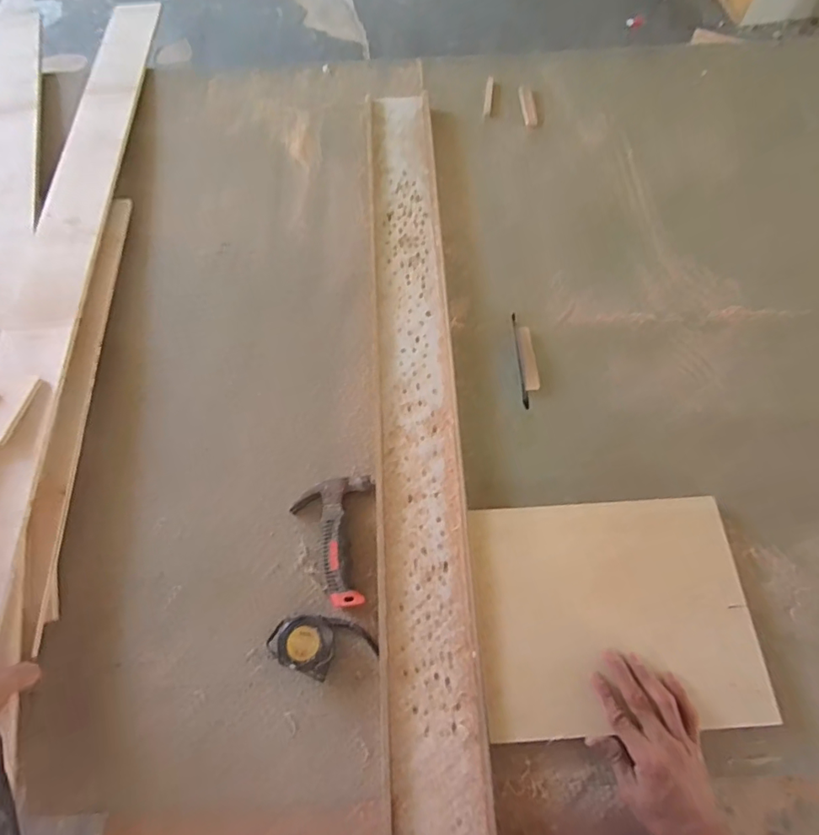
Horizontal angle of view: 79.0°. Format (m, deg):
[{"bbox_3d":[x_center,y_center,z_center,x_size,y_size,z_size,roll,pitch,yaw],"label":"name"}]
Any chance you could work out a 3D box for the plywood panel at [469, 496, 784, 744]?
[{"bbox_3d":[0.235,0.221,0.574,0.306,0.023,0.243,-3,66,-1],"label":"plywood panel"}]

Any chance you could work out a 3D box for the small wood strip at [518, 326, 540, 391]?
[{"bbox_3d":[0.174,-0.089,0.729,0.020,0.012,0.103,-4,67,-1],"label":"small wood strip"}]

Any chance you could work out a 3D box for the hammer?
[{"bbox_3d":[-0.096,0.155,0.626,0.099,0.031,0.157,-3,67,-1],"label":"hammer"}]

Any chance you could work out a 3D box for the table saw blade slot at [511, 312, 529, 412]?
[{"bbox_3d":[0.163,-0.088,0.737,0.009,0.006,0.159,-3,66,-1],"label":"table saw blade slot"}]

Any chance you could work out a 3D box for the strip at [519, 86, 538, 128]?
[{"bbox_3d":[0.226,-0.593,0.947,0.025,0.010,0.106,-4,67,-1],"label":"strip"}]

